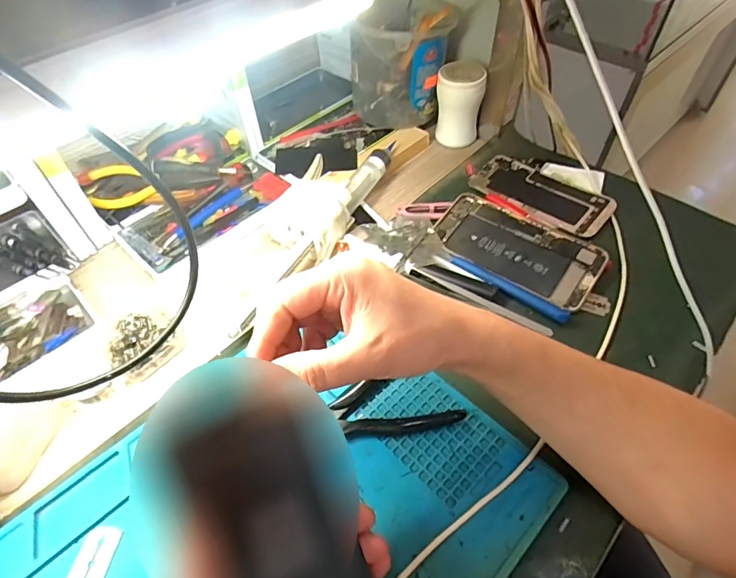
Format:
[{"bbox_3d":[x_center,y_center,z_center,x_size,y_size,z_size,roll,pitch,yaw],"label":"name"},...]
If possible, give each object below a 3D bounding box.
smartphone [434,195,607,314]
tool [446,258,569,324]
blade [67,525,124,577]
[{"bbox_3d":[0.143,-0.042,0.449,0.156,0.014,0.080,31,58,24],"label":"smartphone"},{"bbox_3d":[0.127,-0.003,0.416,0.115,0.007,0.018,32,59,25],"label":"tool"},{"bbox_3d":[-0.174,0.173,0.288,0.022,0.004,0.043,4,52,5],"label":"blade"}]

